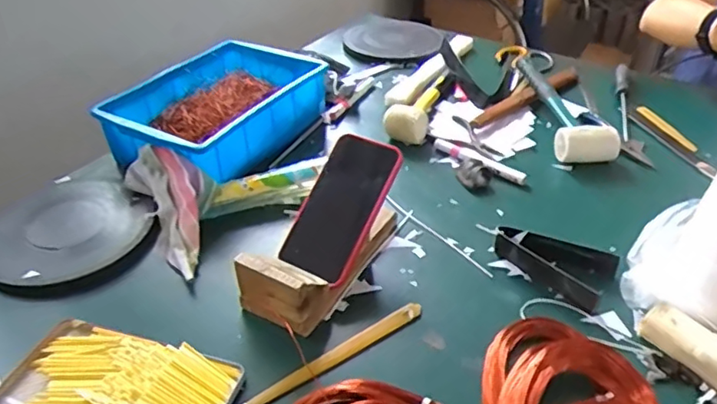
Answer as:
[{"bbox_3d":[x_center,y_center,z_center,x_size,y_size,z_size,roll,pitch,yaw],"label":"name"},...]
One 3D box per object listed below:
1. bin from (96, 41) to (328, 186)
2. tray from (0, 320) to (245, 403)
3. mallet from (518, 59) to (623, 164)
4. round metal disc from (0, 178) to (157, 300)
[{"bbox_3d":[-0.201,-0.134,0.873,0.202,0.105,0.335,17,41,22],"label":"bin"},{"bbox_3d":[-0.211,0.167,0.508,0.191,0.019,0.113,10,38,14],"label":"tray"},{"bbox_3d":[0.310,-0.149,0.896,0.084,0.050,0.266,-2,37,-1],"label":"mallet"},{"bbox_3d":[-0.330,0.036,0.663,0.172,0.035,0.169,-1,38,1],"label":"round metal disc"}]

